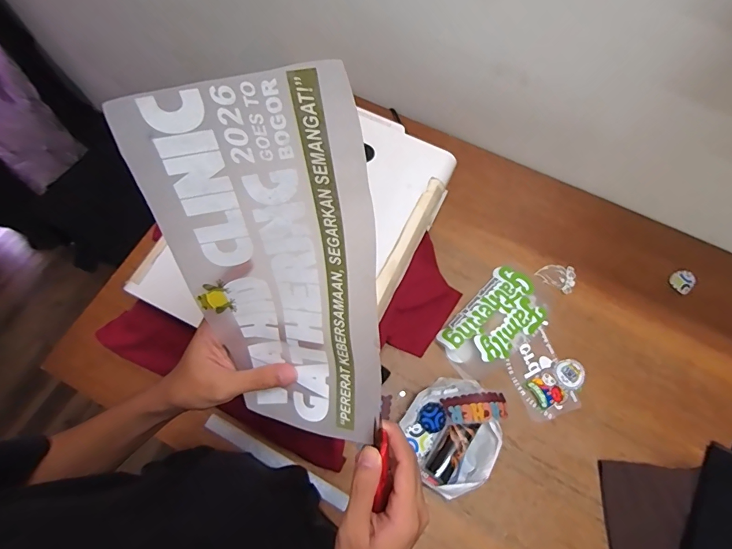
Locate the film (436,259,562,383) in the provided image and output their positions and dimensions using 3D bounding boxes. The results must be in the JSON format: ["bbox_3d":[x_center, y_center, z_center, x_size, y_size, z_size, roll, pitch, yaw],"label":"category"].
[{"bbox_3d":[0.273,0.092,0.834,0.261,0.033,0.139,-38,73,-15],"label":"film"}]

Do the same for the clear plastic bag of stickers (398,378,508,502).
[{"bbox_3d":[0.158,0.286,0.741,0.165,0.056,0.194,36,72,13],"label":"clear plastic bag of stickers"}]

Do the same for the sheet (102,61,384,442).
[{"bbox_3d":[-0.061,0.008,0.289,0.134,0.269,0.041,-3,32,5],"label":"sheet"}]

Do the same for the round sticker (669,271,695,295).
[{"bbox_3d":[0.694,0.015,0.886,0.054,0.010,0.047,-29,71,-12],"label":"round sticker"}]

